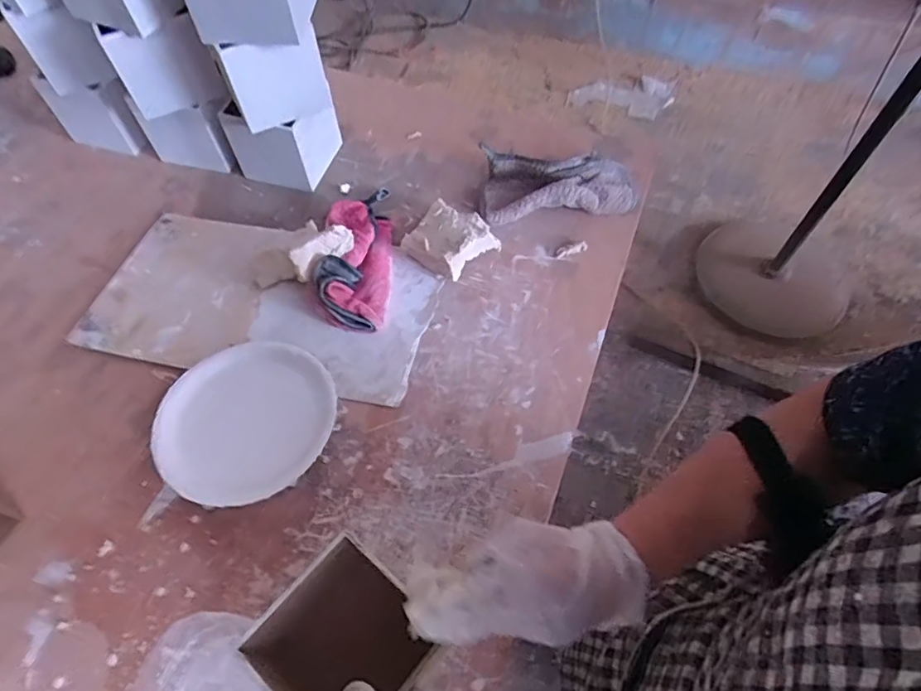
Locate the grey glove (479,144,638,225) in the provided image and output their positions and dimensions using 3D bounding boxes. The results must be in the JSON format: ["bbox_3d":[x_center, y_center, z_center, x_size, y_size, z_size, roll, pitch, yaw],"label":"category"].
[{"bbox_3d":[0.130,-0.231,0.766,0.209,0.052,0.120,-7,57,-4],"label":"grey glove"}]

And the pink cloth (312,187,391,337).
[{"bbox_3d":[-0.134,-0.126,0.698,0.088,0.049,0.237,-3,57,-1],"label":"pink cloth"}]

